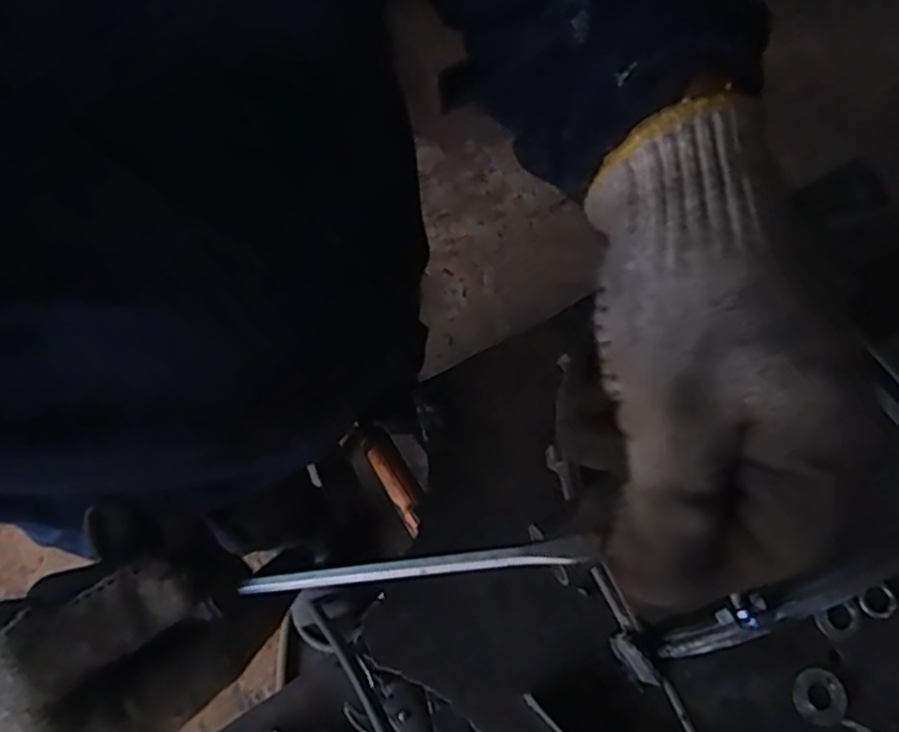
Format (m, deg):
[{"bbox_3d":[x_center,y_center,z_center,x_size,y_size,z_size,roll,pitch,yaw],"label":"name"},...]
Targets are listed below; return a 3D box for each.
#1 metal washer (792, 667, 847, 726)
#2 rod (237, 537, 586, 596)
[{"bbox_3d":[0.188,0.167,0.358,0.027,0.004,0.026,0,67,0],"label":"metal washer"},{"bbox_3d":[-0.016,0.070,0.245,0.131,0.004,0.007,-13,68,22],"label":"rod"}]

